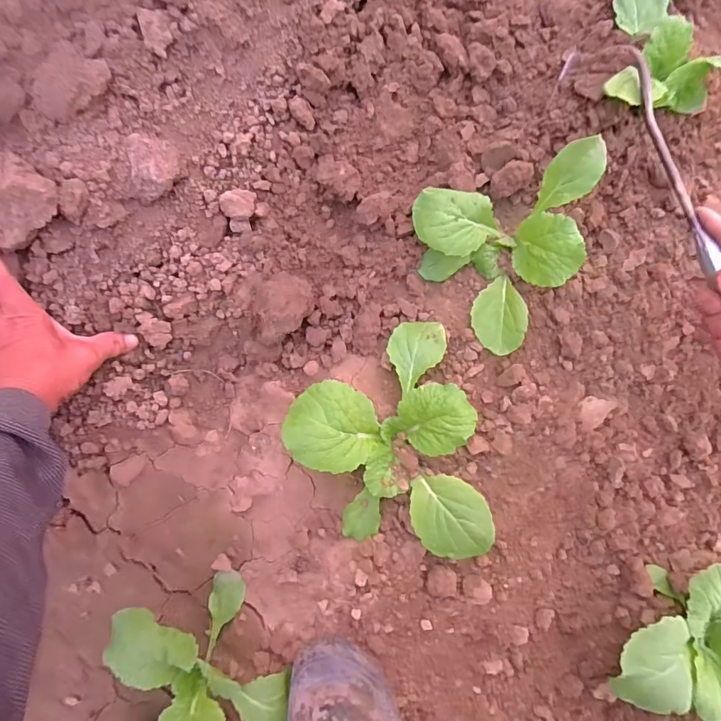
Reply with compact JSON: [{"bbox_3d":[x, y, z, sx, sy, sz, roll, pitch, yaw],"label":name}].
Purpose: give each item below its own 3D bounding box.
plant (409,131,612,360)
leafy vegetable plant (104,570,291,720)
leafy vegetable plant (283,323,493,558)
[{"bbox_3d":[0.154,-0.105,0.460,0.173,0.084,0.182,-10,89,-1],"label":"plant"},{"bbox_3d":[-0.154,0.321,0.443,0.167,0.076,0.197,4,88,0],"label":"leafy vegetable plant"},{"bbox_3d":[0.028,0.089,0.453,0.176,0.060,0.230,-15,89,-1],"label":"leafy vegetable plant"}]

